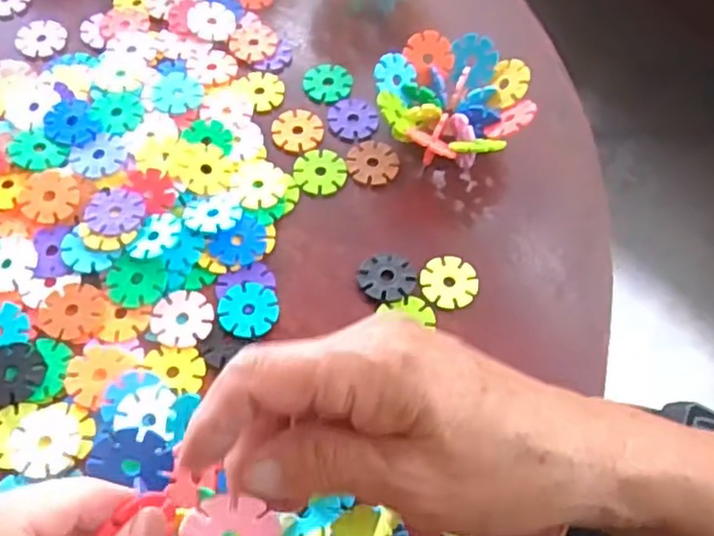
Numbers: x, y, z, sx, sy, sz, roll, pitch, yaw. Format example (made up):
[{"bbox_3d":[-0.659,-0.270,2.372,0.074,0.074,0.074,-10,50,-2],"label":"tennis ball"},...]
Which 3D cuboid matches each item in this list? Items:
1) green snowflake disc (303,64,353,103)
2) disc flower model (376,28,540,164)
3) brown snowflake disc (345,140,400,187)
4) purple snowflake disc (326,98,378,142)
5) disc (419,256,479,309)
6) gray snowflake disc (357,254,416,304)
[{"bbox_3d":[-0.018,-0.121,0.443,0.031,0.004,0.029,1,61,-2],"label":"green snowflake disc"},{"bbox_3d":[0.056,-0.096,0.414,0.090,0.041,0.087,1,61,-2],"label":"disc flower model"},{"bbox_3d":[0.010,-0.065,0.415,0.031,0.004,0.032,1,61,-2],"label":"brown snowflake disc"},{"bbox_3d":[-0.002,-0.096,0.430,0.031,0.004,0.035,5,61,1],"label":"purple snowflake disc"},{"bbox_3d":[0.051,0.007,0.373,0.031,0.004,0.030,1,61,-2],"label":"disc"},{"bbox_3d":[0.017,0.005,0.373,0.031,0.005,0.029,1,61,-2],"label":"gray snowflake disc"}]

